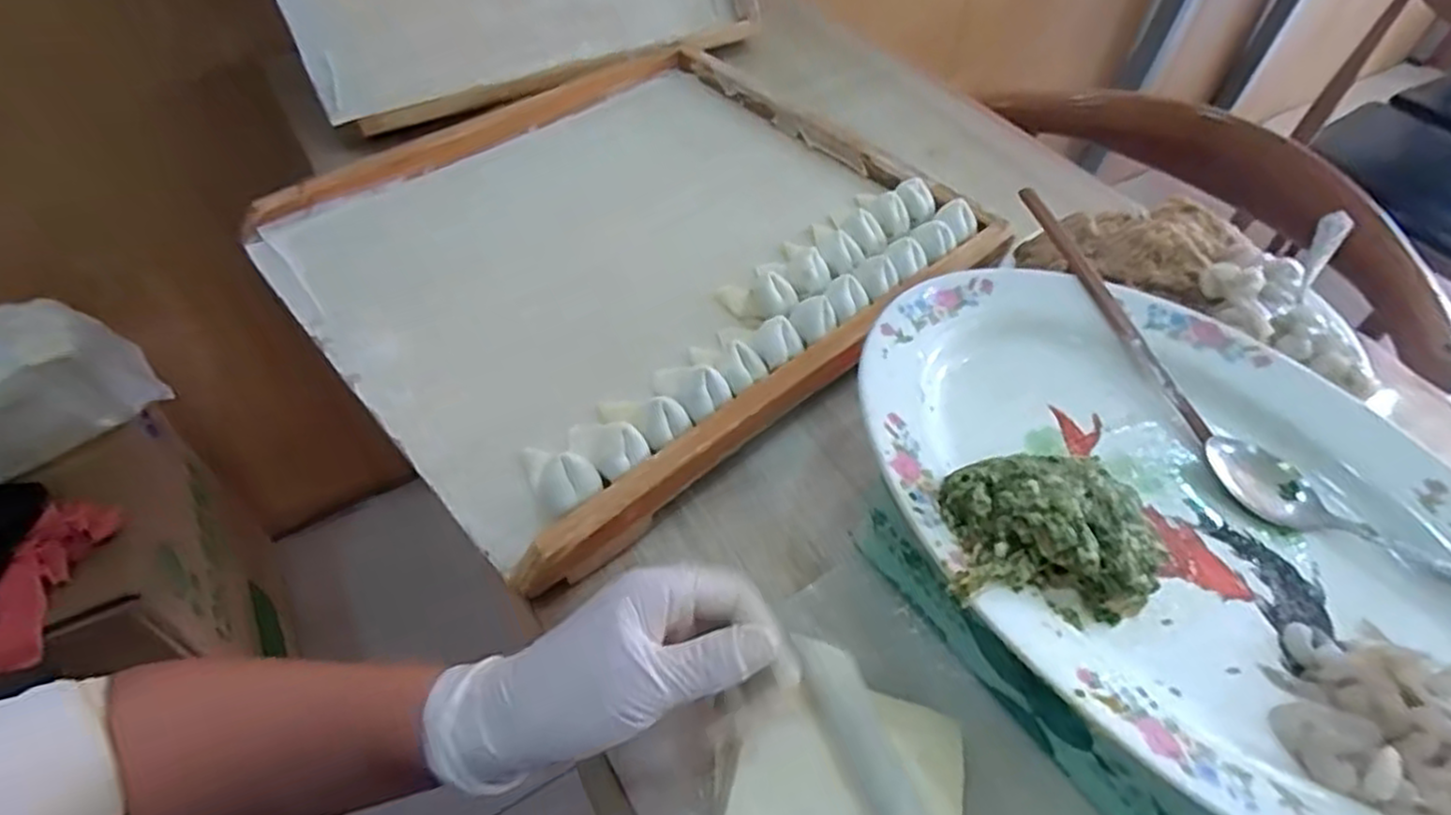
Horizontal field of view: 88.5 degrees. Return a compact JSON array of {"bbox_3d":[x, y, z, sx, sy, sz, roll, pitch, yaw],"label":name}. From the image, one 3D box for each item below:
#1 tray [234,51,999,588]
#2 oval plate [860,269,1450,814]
[{"bbox_3d":[-0.077,-0.129,0.573,0.437,0.053,0.403,-35,60,-26],"label":"tray"},{"bbox_3d":[0.215,0.048,0.339,0.244,0.040,0.332,-32,59,-25],"label":"oval plate"}]

